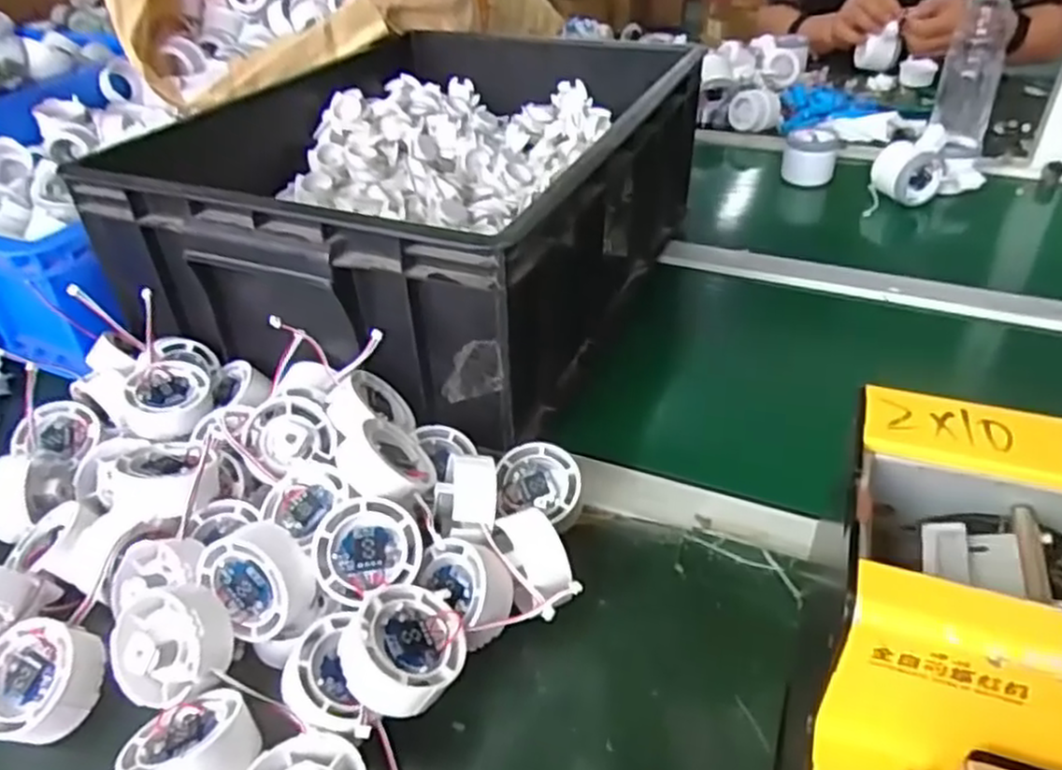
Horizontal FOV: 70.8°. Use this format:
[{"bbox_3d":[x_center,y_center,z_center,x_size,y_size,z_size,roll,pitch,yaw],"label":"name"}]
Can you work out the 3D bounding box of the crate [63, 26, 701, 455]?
[{"bbox_3d":[-0.087,-0.177,0.669,0.373,0.156,0.475,13,40,19],"label":"crate"}]

